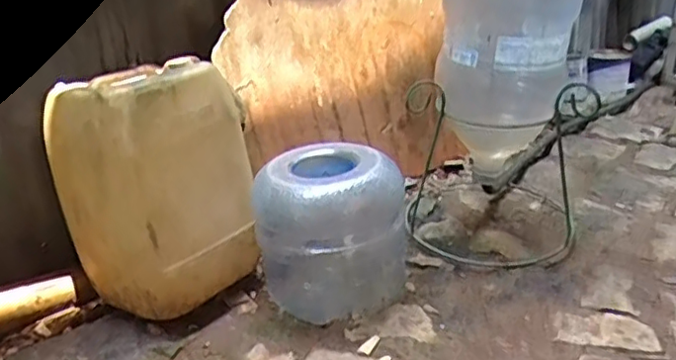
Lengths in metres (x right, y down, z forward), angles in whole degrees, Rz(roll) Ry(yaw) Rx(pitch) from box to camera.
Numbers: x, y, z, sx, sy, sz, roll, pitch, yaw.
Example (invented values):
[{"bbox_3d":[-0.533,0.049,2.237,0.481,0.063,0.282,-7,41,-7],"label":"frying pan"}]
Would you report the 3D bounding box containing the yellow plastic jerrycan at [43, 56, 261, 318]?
[{"bbox_3d":[-0.295,0.000,1.070,0.246,0.361,0.268,14,32,30],"label":"yellow plastic jerrycan"}]

